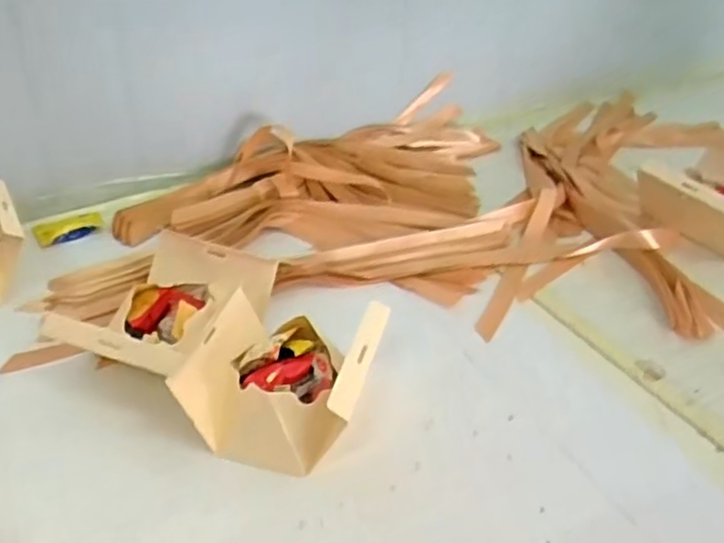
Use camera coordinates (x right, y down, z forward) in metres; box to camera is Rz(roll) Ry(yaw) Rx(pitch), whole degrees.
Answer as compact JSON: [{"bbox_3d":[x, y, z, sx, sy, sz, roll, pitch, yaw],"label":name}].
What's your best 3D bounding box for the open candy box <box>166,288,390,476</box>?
[{"bbox_3d":[-0.061,0.078,0.552,0.138,0.070,0.128,11,37,10],"label":"open candy box"}]

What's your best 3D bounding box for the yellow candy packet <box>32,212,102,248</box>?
[{"bbox_3d":[-0.327,-0.049,0.789,0.073,0.006,0.056,-21,44,-30],"label":"yellow candy packet"}]

